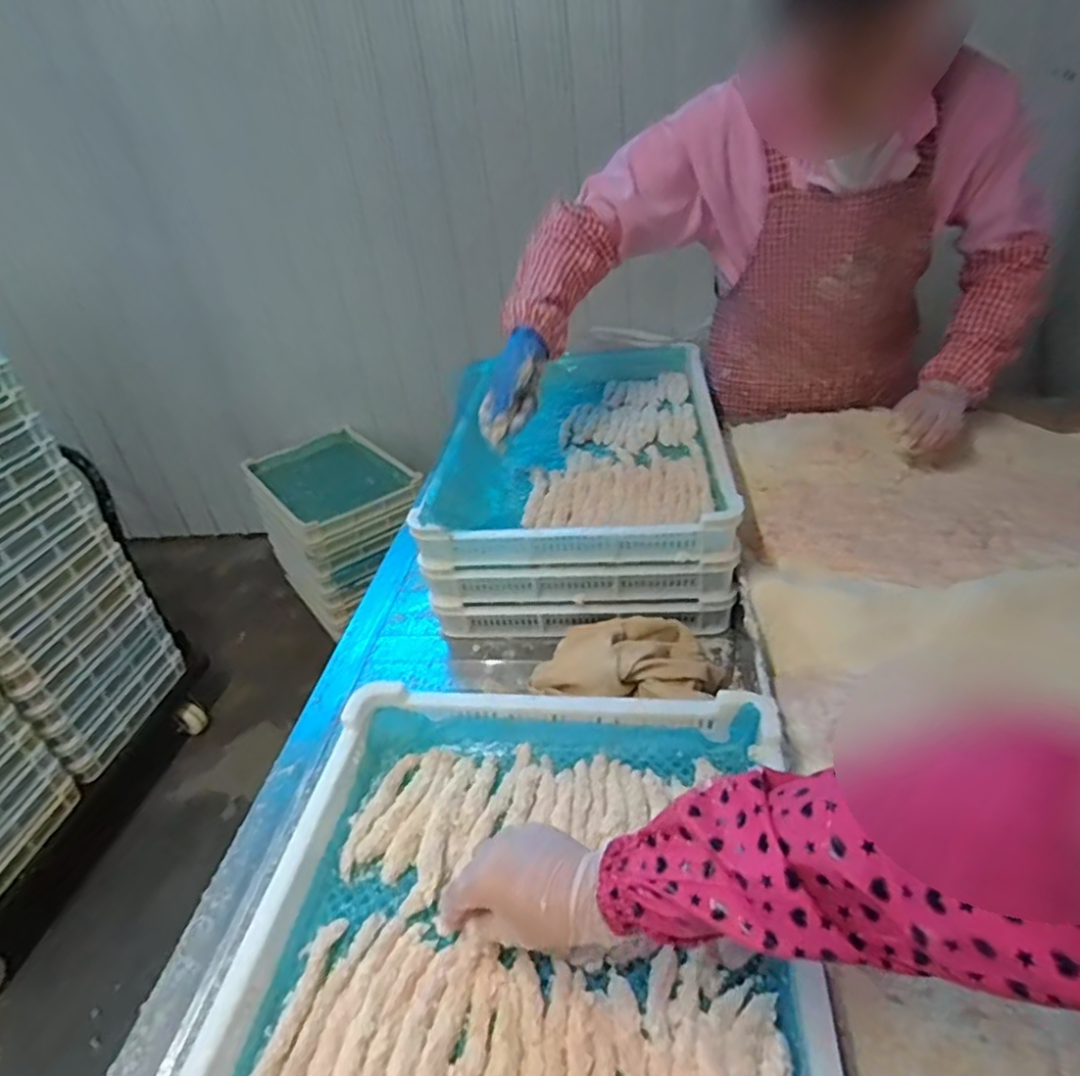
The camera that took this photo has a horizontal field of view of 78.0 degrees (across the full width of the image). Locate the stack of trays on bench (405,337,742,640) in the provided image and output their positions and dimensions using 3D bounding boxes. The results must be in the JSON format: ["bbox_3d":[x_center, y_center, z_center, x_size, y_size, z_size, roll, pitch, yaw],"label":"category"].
[{"bbox_3d":[0.071,-0.115,1.045,0.395,0.156,0.607,-2,34,7],"label":"stack of trays on bench"}]

